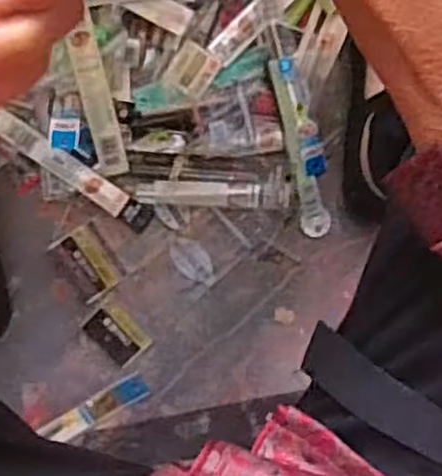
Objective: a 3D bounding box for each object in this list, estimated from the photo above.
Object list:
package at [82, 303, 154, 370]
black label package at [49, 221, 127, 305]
[{"bbox_3d":[-0.101,0.094,0.724,0.061,0.006,0.043,43,91,-5],"label":"package"},{"bbox_3d":[-0.125,0.022,0.716,0.047,0.004,0.067,-34,96,0],"label":"black label package"}]

